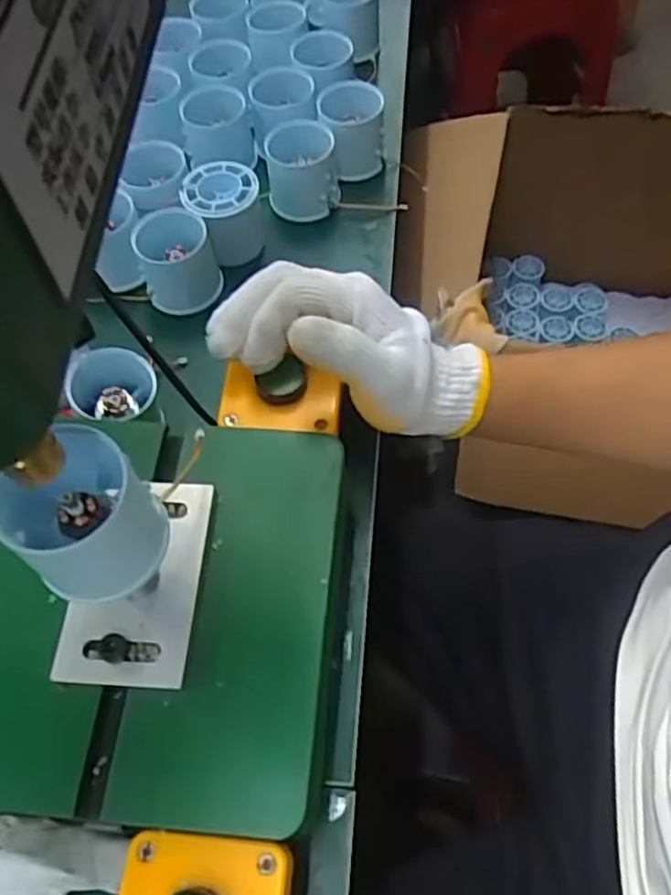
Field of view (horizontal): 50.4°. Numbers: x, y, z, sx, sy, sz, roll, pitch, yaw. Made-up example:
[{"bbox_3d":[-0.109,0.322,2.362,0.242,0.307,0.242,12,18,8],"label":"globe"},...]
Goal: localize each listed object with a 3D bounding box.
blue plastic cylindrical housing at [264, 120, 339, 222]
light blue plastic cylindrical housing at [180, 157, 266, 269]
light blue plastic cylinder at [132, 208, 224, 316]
[{"bbox_3d":[-0.025,-0.209,0.538,0.053,0.047,0.053,-5,60,2],"label":"blue plastic cylindrical housing"},{"bbox_3d":[-0.080,-0.170,0.522,0.051,0.056,0.050,-17,64,-6],"label":"light blue plastic cylindrical housing"},{"bbox_3d":[-0.111,-0.131,0.503,0.053,0.046,0.055,-22,61,-8],"label":"light blue plastic cylinder"}]

